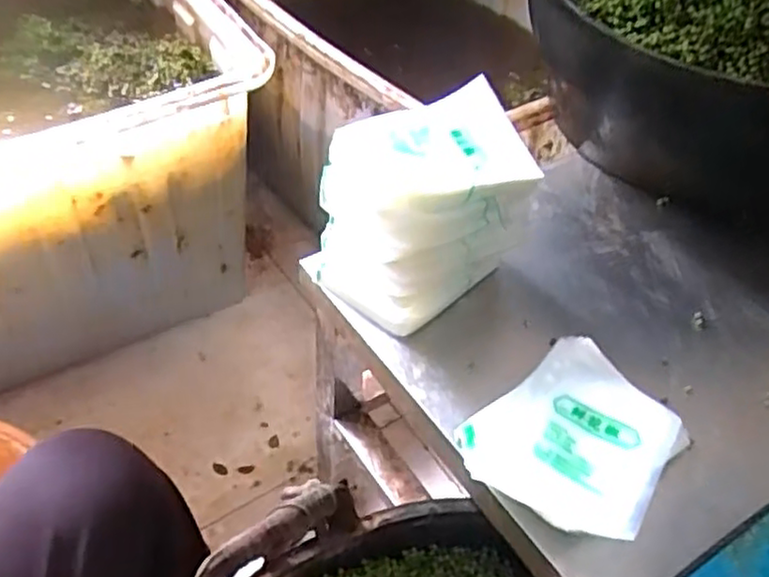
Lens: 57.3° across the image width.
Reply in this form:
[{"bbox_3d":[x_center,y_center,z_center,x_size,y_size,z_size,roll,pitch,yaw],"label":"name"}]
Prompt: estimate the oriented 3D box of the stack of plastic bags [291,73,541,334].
[{"bbox_3d":[0.030,-0.061,0.596,0.155,0.159,0.123,-25,53,-25],"label":"stack of plastic bags"}]

